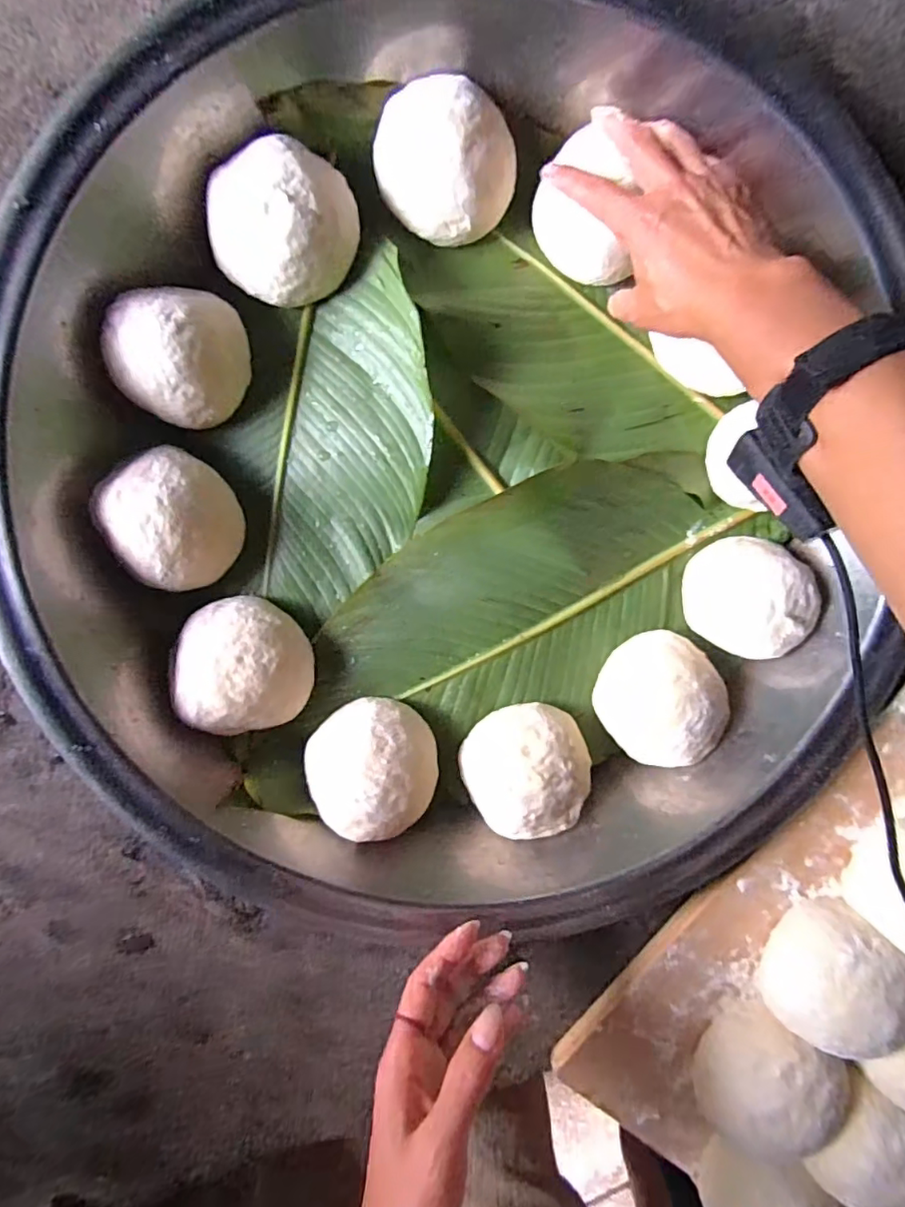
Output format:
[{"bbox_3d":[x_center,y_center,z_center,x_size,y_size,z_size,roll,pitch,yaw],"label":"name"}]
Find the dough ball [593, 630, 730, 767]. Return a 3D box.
[{"bbox_3d":[0.159,0.074,0.422,0.088,0.053,0.097,-29,96,-2],"label":"dough ball"}]

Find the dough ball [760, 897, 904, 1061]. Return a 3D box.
[{"bbox_3d":[0.251,0.248,0.360,0.085,0.057,0.079,0,95,-3],"label":"dough ball"}]

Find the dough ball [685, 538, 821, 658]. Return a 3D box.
[{"bbox_3d":[0.222,-0.002,0.412,0.077,0.054,0.089,-34,97,-1],"label":"dough ball"}]

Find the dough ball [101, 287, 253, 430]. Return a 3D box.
[{"bbox_3d":[-0.189,-0.172,0.384,0.079,0.050,0.086,0,95,-3],"label":"dough ball"}]

